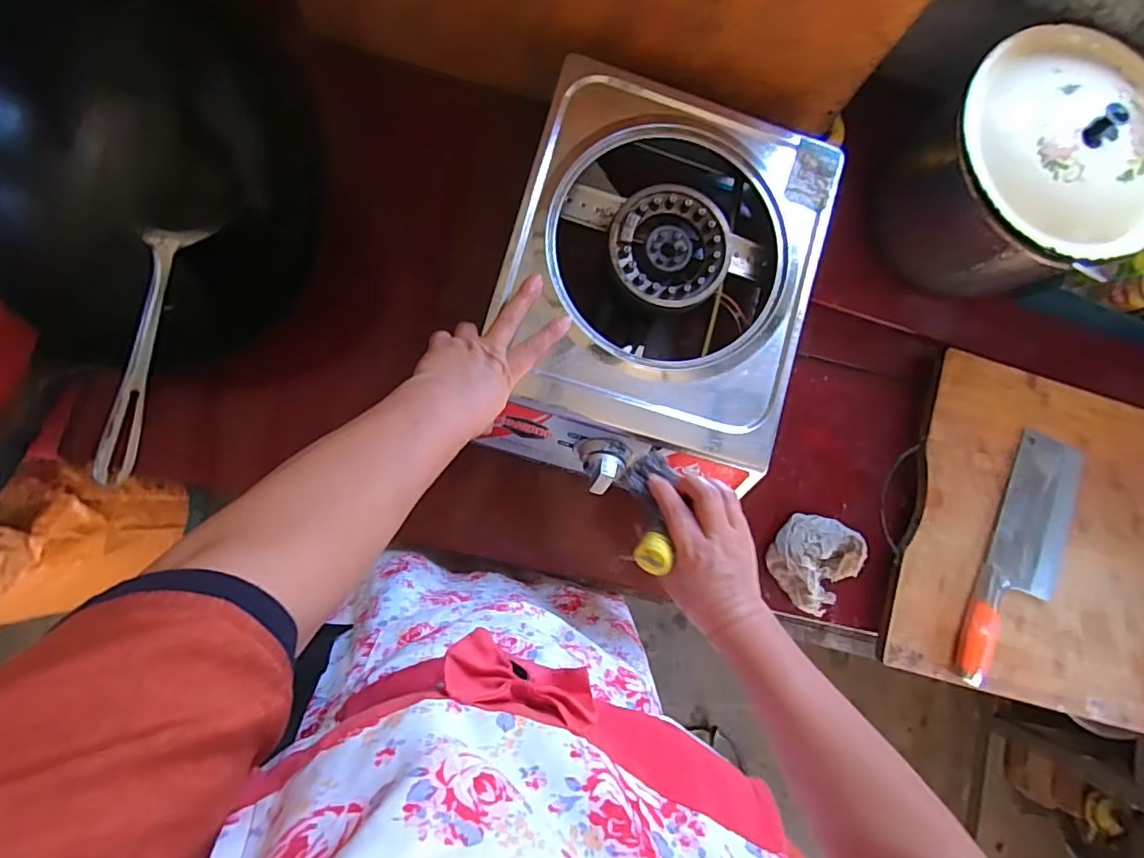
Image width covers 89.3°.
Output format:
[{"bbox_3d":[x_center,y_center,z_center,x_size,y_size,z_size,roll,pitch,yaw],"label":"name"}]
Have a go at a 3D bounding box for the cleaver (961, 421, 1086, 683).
[{"bbox_3d":[0.505,0.145,0.644,0.084,0.019,0.287,21,84,-5],"label":"cleaver"}]

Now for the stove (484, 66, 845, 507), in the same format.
[{"bbox_3d":[0.076,-0.128,0.586,0.280,0.119,0.366,16,84,-5],"label":"stove"}]

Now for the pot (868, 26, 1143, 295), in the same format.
[{"bbox_3d":[0.458,-0.257,0.591,0.207,0.162,0.211,0,86,-7],"label":"pot"}]

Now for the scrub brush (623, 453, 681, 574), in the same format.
[{"bbox_3d":[0.067,0.068,0.503,0.041,0.027,0.106,6,62,-6],"label":"scrub brush"}]

